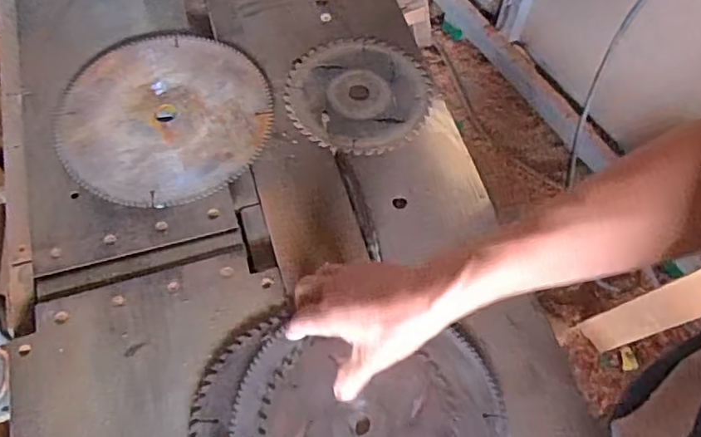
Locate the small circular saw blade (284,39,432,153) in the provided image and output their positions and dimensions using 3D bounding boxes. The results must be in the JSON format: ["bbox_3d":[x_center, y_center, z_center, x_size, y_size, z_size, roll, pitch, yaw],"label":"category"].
[{"bbox_3d":[0.010,-0.152,0.711,0.166,0.006,0.173,0,62,-1],"label":"small circular saw blade"}]

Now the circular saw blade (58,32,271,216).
[{"bbox_3d":[-0.215,-0.123,0.687,0.236,0.006,0.238,0,63,-1],"label":"circular saw blade"}]

